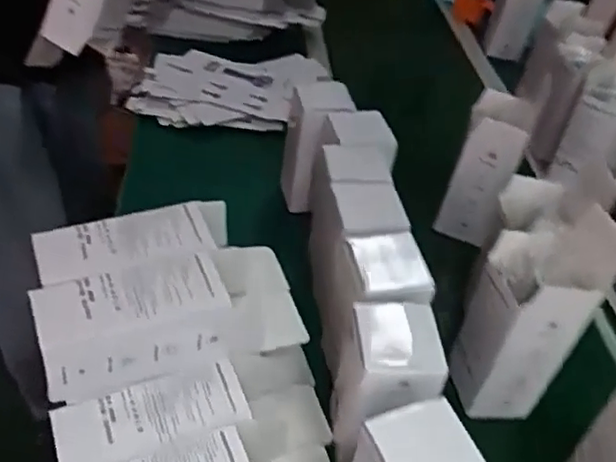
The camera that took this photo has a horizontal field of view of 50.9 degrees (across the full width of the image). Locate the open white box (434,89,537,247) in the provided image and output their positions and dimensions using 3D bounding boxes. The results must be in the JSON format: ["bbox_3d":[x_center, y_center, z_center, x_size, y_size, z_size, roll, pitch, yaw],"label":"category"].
[{"bbox_3d":[0.234,-0.079,0.873,0.078,0.197,0.087,14,40,9],"label":"open white box"}]

